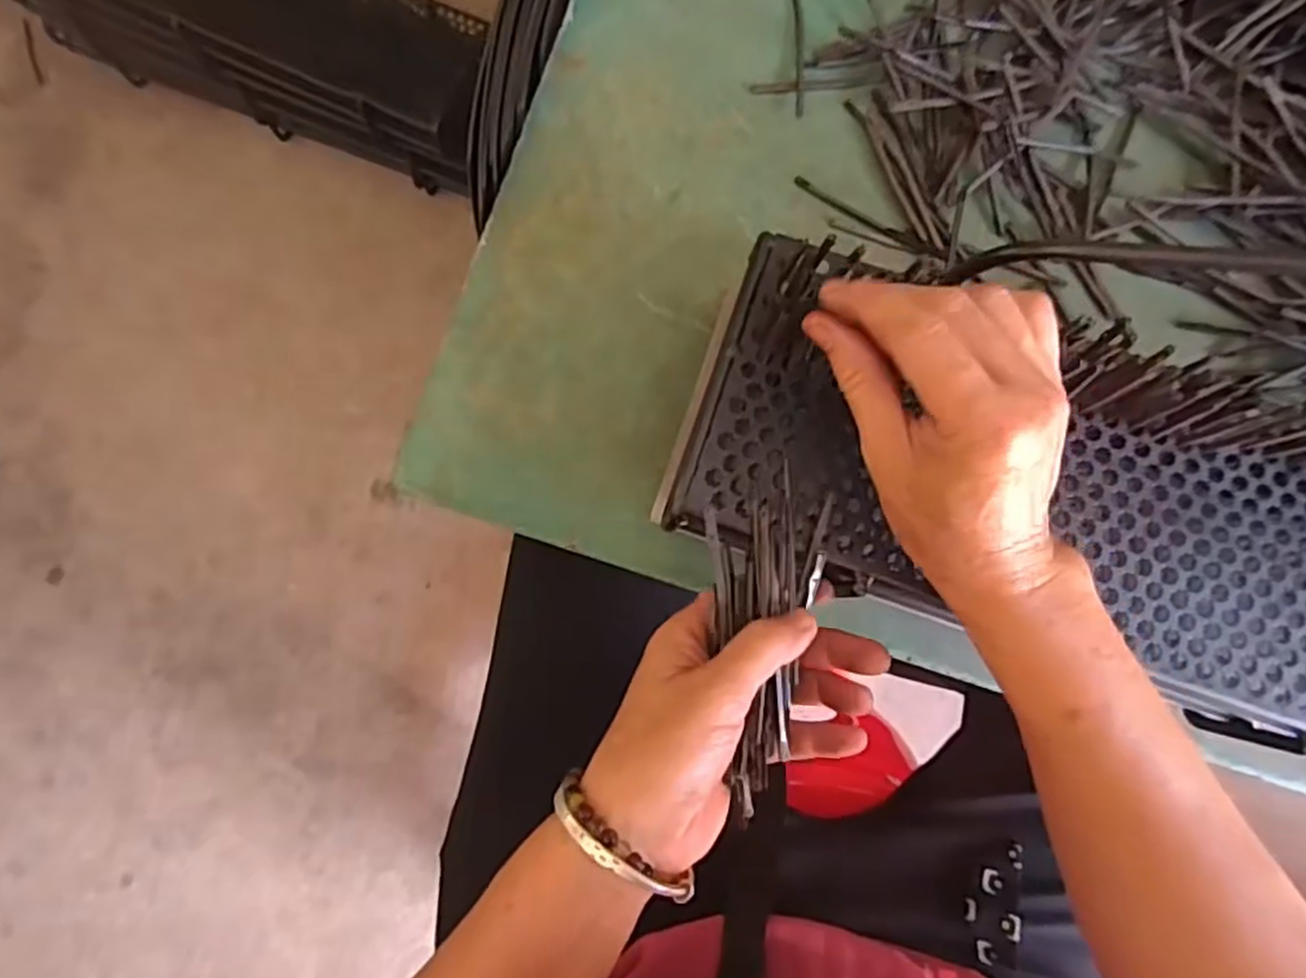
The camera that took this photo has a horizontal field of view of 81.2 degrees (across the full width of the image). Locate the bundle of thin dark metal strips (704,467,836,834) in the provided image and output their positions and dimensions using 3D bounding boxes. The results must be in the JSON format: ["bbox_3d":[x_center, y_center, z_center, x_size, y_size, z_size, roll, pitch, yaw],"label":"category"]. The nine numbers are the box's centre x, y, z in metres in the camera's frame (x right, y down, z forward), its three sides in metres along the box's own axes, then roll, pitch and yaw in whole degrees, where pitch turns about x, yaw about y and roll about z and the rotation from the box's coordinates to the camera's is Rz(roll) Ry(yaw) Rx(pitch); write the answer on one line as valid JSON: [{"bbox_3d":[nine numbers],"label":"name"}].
[{"bbox_3d":[0.045,0.064,0.321,0.050,0.013,0.141,6,83,-1],"label":"bundle of thin dark metal strips"}]

